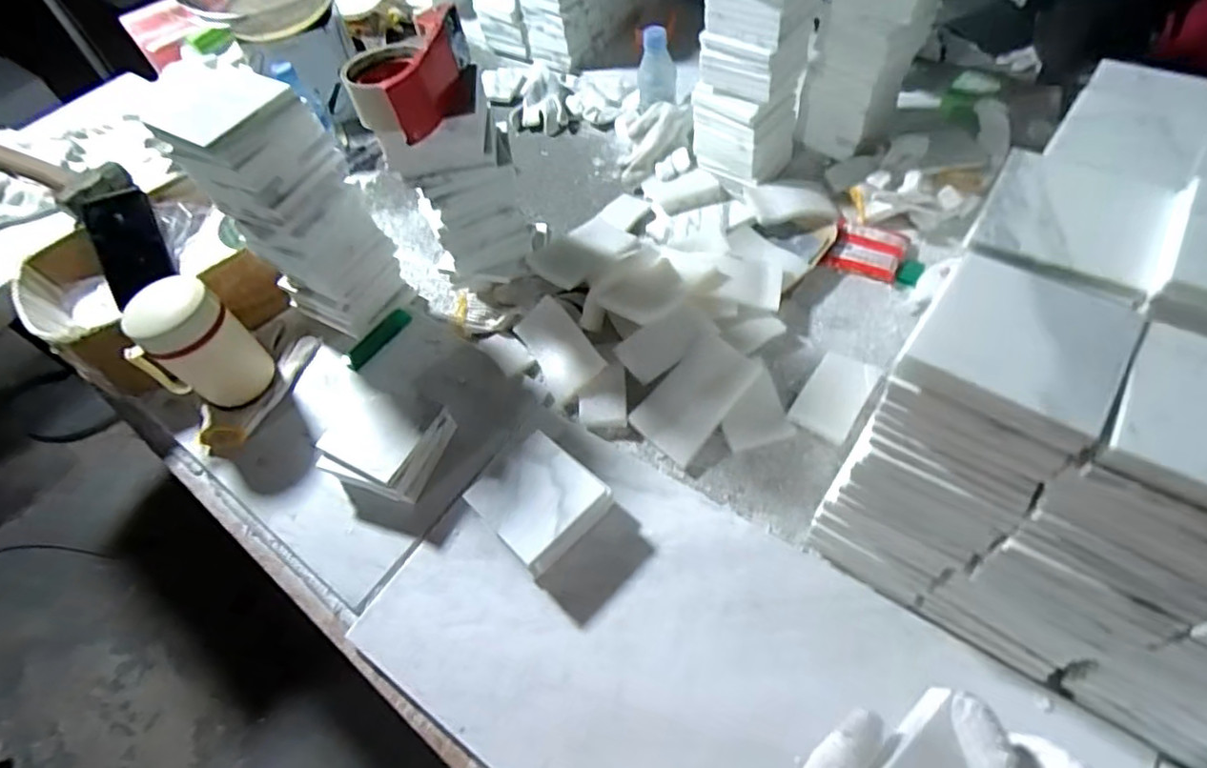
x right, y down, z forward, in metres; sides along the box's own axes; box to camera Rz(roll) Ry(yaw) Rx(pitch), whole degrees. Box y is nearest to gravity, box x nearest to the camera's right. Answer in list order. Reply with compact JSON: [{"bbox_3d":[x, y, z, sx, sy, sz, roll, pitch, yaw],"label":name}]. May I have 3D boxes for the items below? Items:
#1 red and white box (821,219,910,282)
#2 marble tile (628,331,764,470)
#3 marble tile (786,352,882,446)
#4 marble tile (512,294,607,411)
[{"bbox_3d":[0.338,-0.173,0.792,0.091,0.022,0.074,16,60,16],"label":"red and white box"},{"bbox_3d":[0.103,0.013,0.684,0.080,0.007,0.142,40,83,18],"label":"marble tile"},{"bbox_3d":[0.258,0.012,0.687,0.063,0.007,0.116,28,64,22],"label":"marble tile"},{"bbox_3d":[-0.057,-0.041,0.739,0.073,0.010,0.126,-42,68,11],"label":"marble tile"}]

